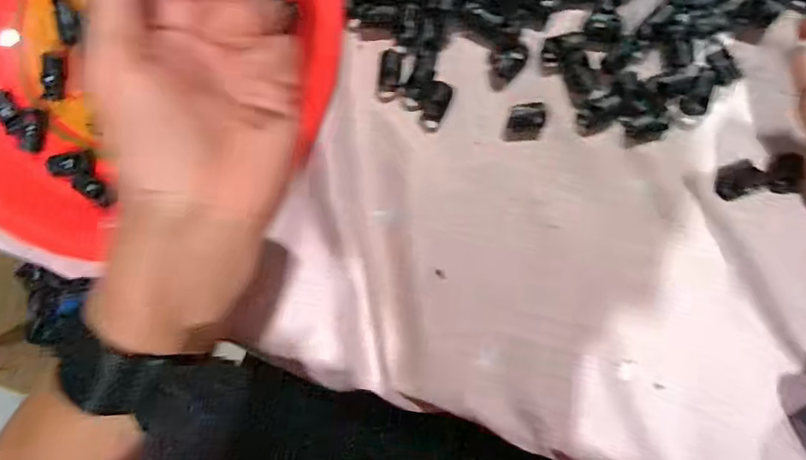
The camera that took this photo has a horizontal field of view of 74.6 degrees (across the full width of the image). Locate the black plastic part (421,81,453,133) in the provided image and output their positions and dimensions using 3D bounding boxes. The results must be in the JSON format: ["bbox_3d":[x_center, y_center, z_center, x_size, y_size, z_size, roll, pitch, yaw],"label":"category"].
[{"bbox_3d":[0.018,-0.069,0.292,0.012,0.005,0.027,23,95,8],"label":"black plastic part"}]

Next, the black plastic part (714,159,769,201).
[{"bbox_3d":[0.171,-0.026,0.271,0.023,0.007,0.016,-28,87,9],"label":"black plastic part"}]

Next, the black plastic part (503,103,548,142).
[{"bbox_3d":[0.066,-0.058,0.285,0.022,0.006,0.018,-2,91,10],"label":"black plastic part"}]

